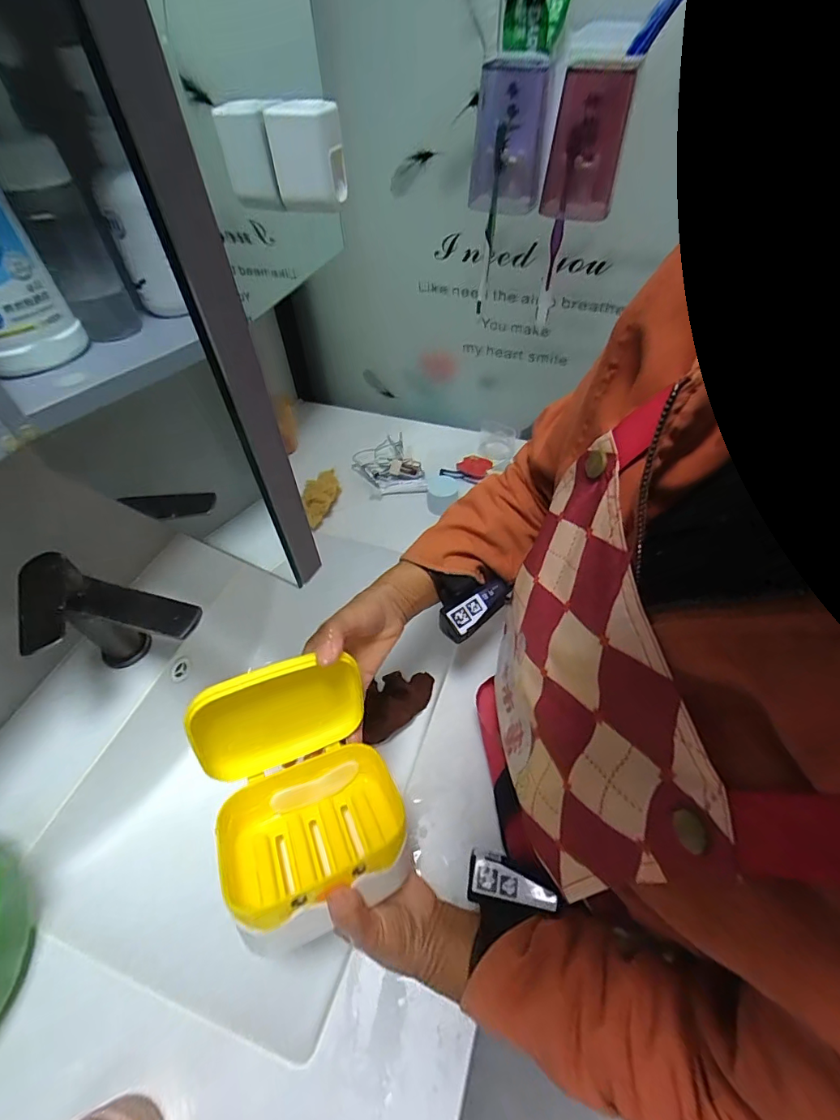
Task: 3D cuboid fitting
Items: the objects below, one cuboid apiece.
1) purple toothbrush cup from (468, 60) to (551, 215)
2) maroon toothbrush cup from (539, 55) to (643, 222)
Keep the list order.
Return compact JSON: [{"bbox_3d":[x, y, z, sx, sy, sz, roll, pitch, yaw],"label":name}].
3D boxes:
[{"bbox_3d":[0.084,-0.396,0.444,0.070,0.116,0.053,2,51,4],"label":"purple toothbrush cup"},{"bbox_3d":[0.156,-0.391,0.429,0.063,0.109,0.067,10,52,10],"label":"maroon toothbrush cup"}]

